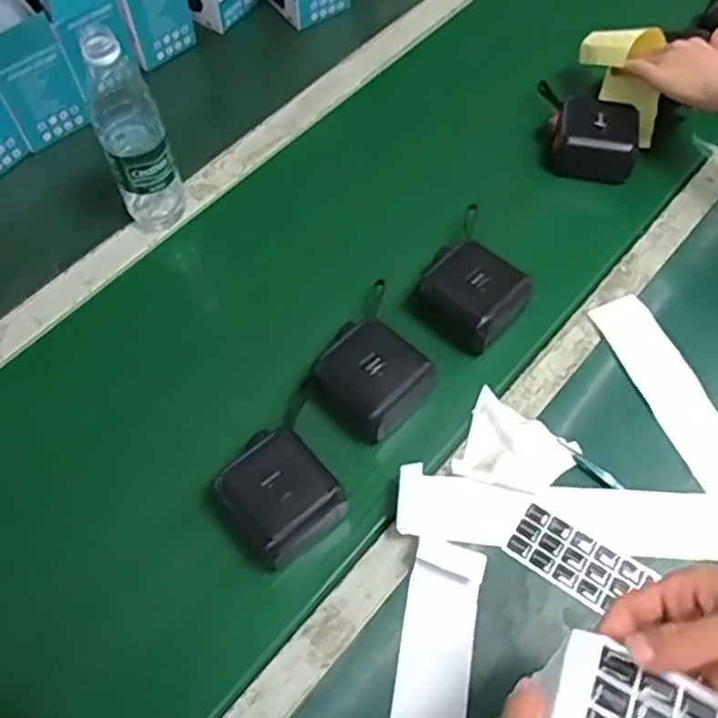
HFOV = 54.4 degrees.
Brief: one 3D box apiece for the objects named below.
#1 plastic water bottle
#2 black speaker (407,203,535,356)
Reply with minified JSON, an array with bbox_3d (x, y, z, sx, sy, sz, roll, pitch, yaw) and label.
[{"bbox_3d":[-0.228,-0.224,0.707,0.066,0.224,0.060,-22,62,-12],"label":"plastic water bottle"},{"bbox_3d":[0.116,-0.074,0.708,0.104,0.052,0.105,36,67,20],"label":"black speaker"}]

